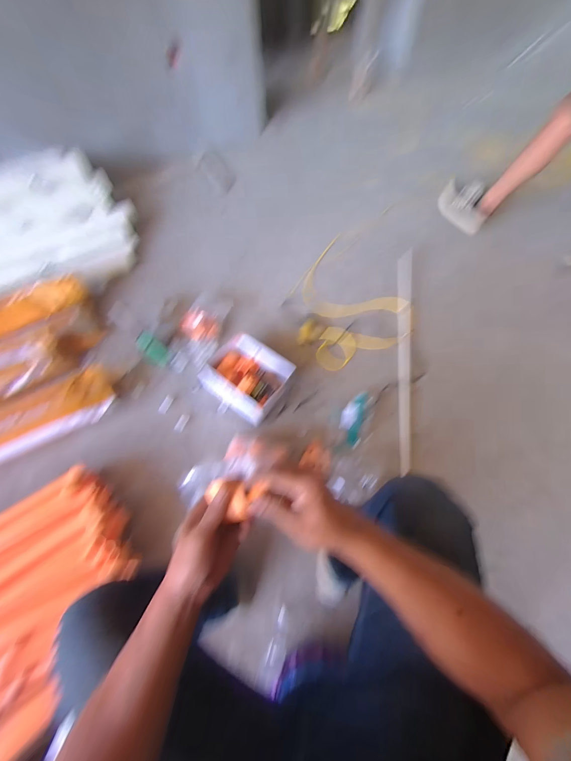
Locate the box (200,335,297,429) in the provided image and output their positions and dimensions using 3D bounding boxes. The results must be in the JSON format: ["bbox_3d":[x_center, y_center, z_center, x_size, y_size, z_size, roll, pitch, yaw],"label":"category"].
[{"bbox_3d":[-0.139,-0.015,1.090,0.298,0.093,0.225,34,68,19],"label":"box"}]

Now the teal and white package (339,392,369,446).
[{"bbox_3d":[0.233,0.124,1.024,0.071,0.029,0.189,14,63,10],"label":"teal and white package"}]

